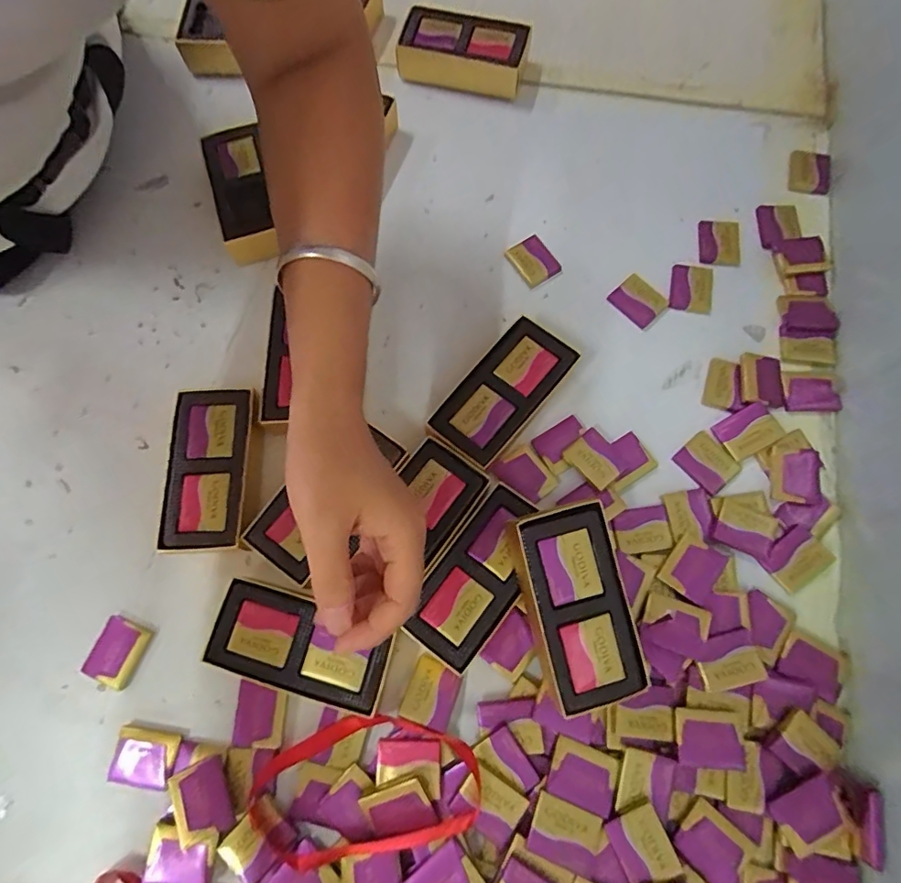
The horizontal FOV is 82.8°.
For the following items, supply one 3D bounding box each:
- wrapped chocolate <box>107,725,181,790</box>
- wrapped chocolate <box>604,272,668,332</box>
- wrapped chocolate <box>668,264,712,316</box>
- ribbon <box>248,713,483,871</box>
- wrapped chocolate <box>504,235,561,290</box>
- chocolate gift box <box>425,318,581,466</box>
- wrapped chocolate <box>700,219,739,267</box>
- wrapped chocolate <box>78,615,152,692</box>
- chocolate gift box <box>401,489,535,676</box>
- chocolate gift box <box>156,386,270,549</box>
[{"bbox_3d":[-0.196,0.203,0.328,0.040,0.004,0.033,8,73,4],"label":"wrapped chocolate"},{"bbox_3d":[0.154,-0.115,0.419,0.029,0.013,0.042,-39,75,-10],"label":"wrapped chocolate"},{"bbox_3d":[0.199,-0.127,0.422,0.032,0.004,0.043,9,73,4],"label":"wrapped chocolate"},{"bbox_3d":[-0.054,0.205,0.305,0.141,0.013,0.073,-13,72,-2],"label":"ribbon"},{"bbox_3d":[0.070,-0.152,0.434,0.034,0.010,0.039,-31,74,-8],"label":"wrapped chocolate"},{"bbox_3d":[0.038,-0.034,0.384,0.056,0.034,0.114,38,77,12],"label":"chocolate gift box"},{"bbox_3d":[0.228,-0.168,0.432,0.032,0.007,0.045,6,73,4],"label":"wrapped chocolate"},{"bbox_3d":[-0.226,0.143,0.347,0.034,0.005,0.041,22,74,8],"label":"wrapped chocolate"},{"bbox_3d":[0.018,0.090,0.345,0.054,0.027,0.112,36,77,12],"label":"chocolate gift box"},{"bbox_3d":[-0.166,0.022,0.367,0.059,0.033,0.110,-3,72,1],"label":"chocolate gift box"}]

